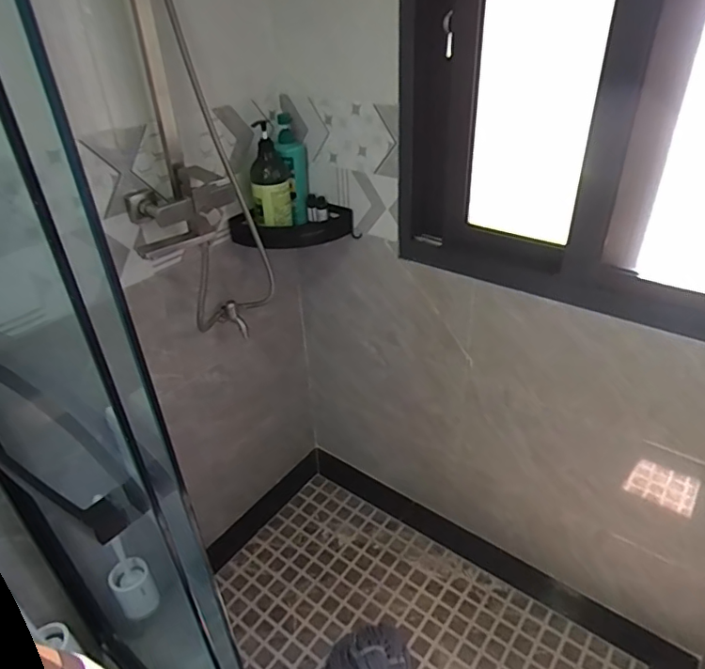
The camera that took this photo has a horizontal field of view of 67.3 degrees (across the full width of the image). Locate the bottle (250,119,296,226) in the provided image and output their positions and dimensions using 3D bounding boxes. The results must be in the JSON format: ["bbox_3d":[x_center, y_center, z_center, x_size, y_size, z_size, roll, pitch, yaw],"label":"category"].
[{"bbox_3d":[-0.198,-0.372,1.261,0.102,0.212,0.085,-4,34,-1],"label":"bottle"}]

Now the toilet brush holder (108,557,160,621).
[{"bbox_3d":[-0.556,0.653,1.357,0.094,0.135,0.093,-22,38,-26],"label":"toilet brush holder"}]

